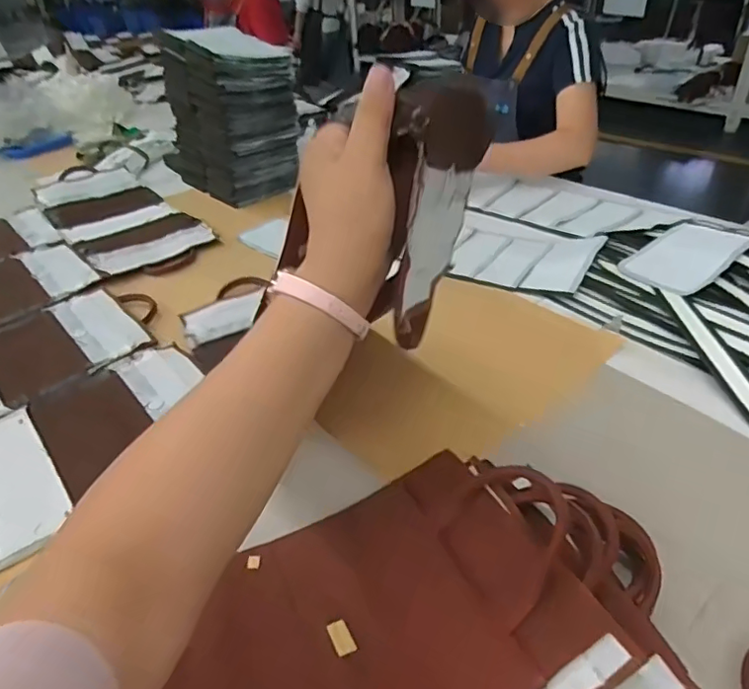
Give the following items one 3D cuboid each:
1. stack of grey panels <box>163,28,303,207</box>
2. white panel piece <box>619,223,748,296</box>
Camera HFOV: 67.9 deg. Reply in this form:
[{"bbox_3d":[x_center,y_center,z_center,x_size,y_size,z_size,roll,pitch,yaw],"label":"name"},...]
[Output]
[{"bbox_3d":[-0.359,-0.565,1.339,0.231,0.320,0.401,-26,42,-25],"label":"stack of grey panels"},{"bbox_3d":[0.485,-0.140,0.872,0.171,0.009,0.127,-37,41,-18],"label":"white panel piece"}]

